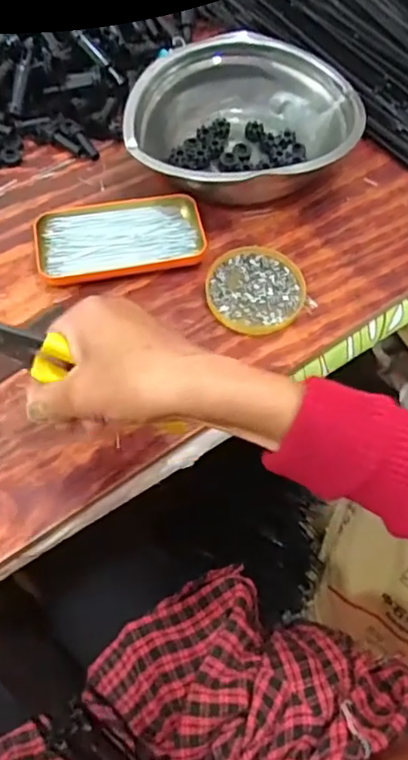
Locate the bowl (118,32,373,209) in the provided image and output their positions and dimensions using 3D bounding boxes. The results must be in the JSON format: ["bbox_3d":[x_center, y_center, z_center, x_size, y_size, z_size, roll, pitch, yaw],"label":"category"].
[{"bbox_3d":[0.037,-0.242,0.556,0.212,0.056,0.145,-10,65,-7],"label":"bowl"}]

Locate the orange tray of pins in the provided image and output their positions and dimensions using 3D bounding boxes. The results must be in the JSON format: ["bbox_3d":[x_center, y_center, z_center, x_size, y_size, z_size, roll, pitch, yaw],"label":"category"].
[{"bbox_3d":[-0.074,-0.128,0.527,0.141,0.016,0.080,-8,65,-6],"label":"orange tray of pins"}]

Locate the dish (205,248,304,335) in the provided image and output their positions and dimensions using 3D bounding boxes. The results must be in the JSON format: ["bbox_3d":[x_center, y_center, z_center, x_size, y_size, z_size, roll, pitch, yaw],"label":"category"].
[{"bbox_3d":[0.044,-0.078,0.513,0.080,0.007,0.084,1,64,-2],"label":"dish"}]

